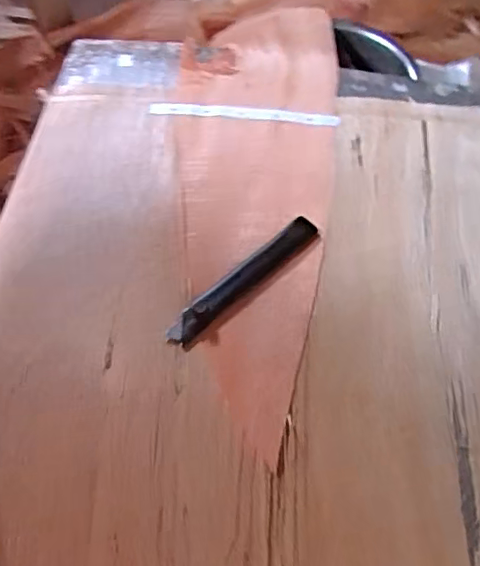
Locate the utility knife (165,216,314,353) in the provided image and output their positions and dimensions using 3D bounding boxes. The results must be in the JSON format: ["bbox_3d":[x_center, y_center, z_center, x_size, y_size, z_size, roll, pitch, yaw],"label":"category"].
[{"bbox_3d":[0.004,-0.004,0.443,0.021,0.007,0.151,41,67,20],"label":"utility knife"}]

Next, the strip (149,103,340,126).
[{"bbox_3d":[0.004,-0.162,0.538,0.179,0.004,0.014,5,60,2],"label":"strip"}]

